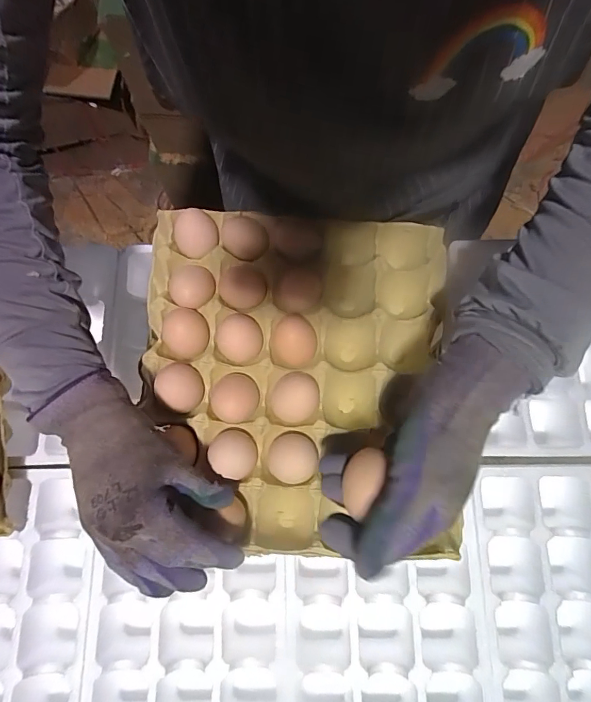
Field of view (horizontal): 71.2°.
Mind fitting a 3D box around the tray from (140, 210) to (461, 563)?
[{"bbox_3d":[0.000,0.019,0.373,0.261,0.050,0.287,2,76,1],"label":"tray"}]

